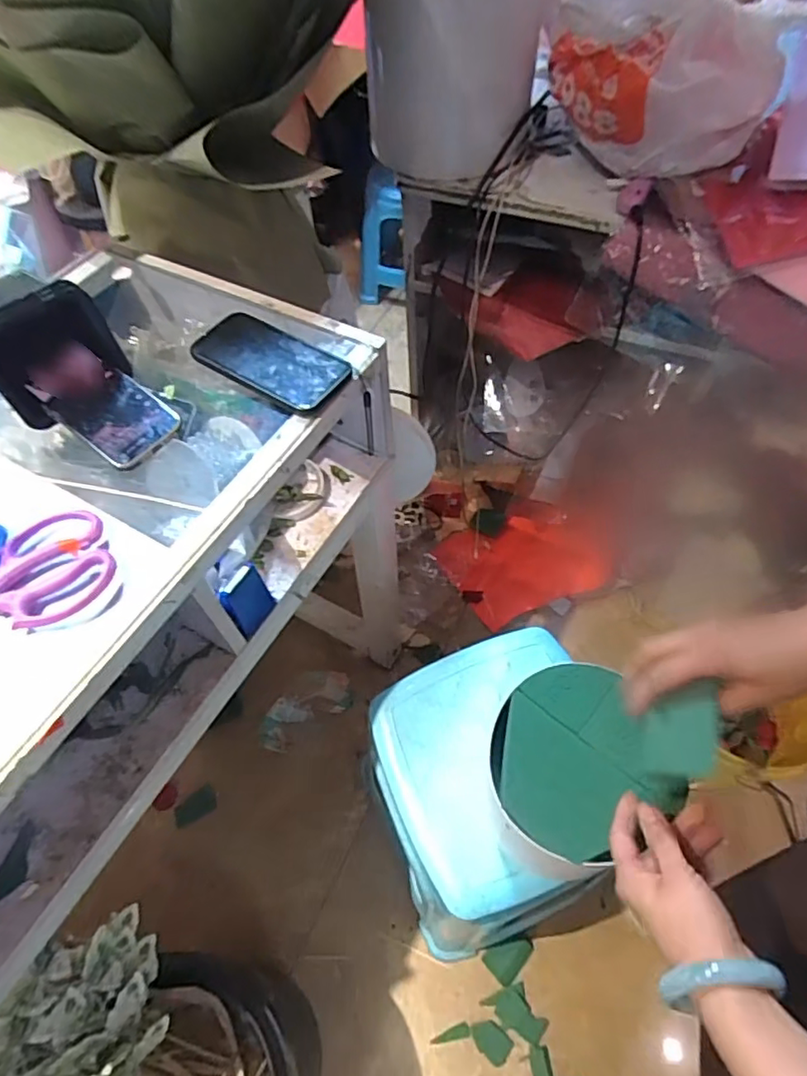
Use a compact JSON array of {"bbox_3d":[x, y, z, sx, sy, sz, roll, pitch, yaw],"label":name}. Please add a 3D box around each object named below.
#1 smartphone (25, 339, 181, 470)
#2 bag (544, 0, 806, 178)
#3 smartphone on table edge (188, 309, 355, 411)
[{"bbox_3d":[-0.273,-0.124,0.531,0.133,0.016,0.073,40,71,6],"label":"smartphone"},{"bbox_3d":[0.314,-0.594,0.715,0.259,0.194,0.217,5,59,6],"label":"bag"},{"bbox_3d":[-0.133,-0.178,0.579,0.163,0.011,0.078,32,65,20],"label":"smartphone on table edge"}]

